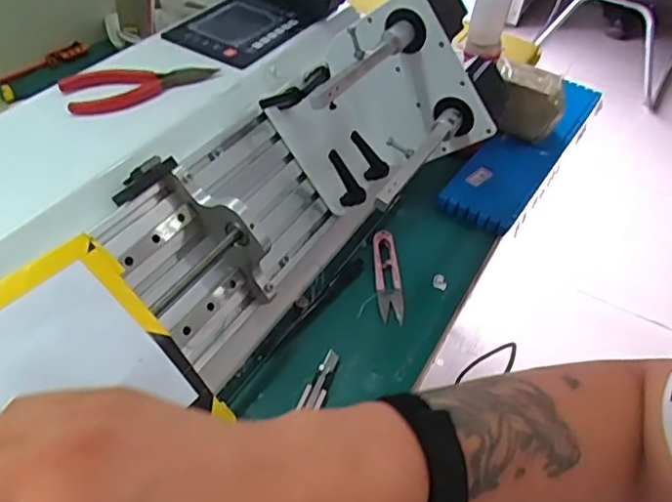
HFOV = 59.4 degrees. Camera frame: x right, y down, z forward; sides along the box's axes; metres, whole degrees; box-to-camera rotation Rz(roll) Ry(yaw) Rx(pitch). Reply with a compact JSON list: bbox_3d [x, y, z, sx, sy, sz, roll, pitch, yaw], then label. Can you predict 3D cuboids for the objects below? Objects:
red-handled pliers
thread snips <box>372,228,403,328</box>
[{"bbox_3d":[-0.156,-0.134,0.476,0.119,0.015,0.043,-20,51,-25],"label":"red-handled pliers"},{"bbox_3d":[0.047,0.019,0.524,0.023,0.011,0.097,2,45,-6],"label":"thread snips"}]

